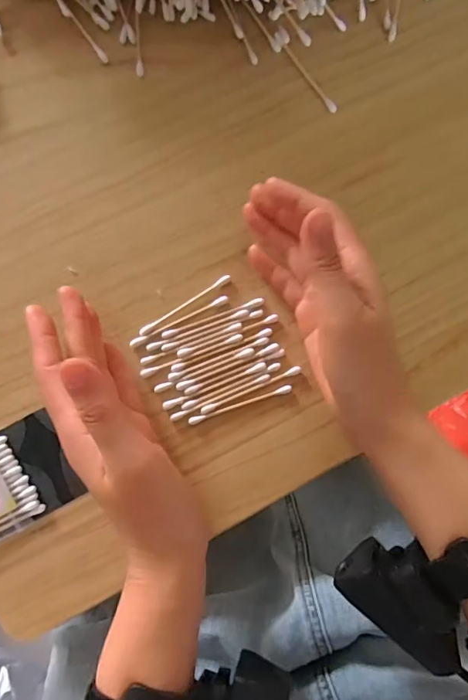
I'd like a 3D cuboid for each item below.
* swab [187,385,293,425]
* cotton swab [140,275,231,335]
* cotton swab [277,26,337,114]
[{"bbox_3d":[0.004,0.037,0.312,0.071,0.004,0.006,-18,87,-4],"label":"swab"},{"bbox_3d":[-0.033,-0.031,0.317,0.071,0.004,0.006,-33,88,-5],"label":"cotton swab"},{"bbox_3d":[0.052,-0.201,0.336,0.007,0.006,0.069,-35,88,-5],"label":"cotton swab"}]

